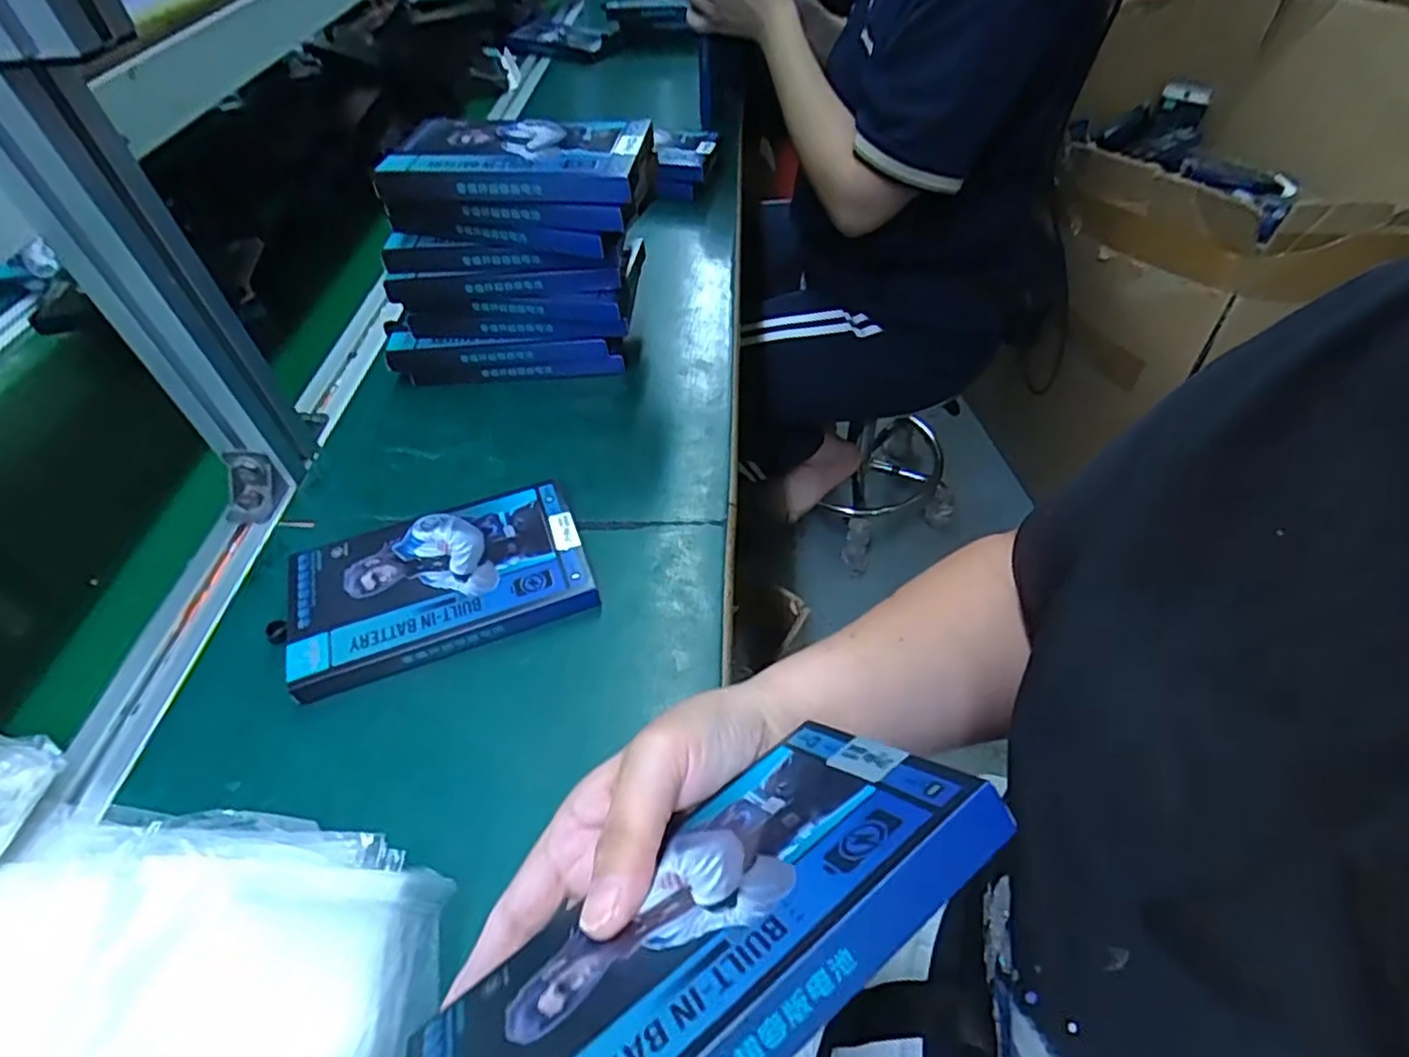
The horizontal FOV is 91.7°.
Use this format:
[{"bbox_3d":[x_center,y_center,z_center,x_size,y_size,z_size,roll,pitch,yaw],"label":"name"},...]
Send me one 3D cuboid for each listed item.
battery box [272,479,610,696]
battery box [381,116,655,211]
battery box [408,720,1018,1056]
[{"bbox_3d":[-0.155,0.031,0.401,0.164,0.020,0.099,-17,50,-10],"label":"battery box"},{"bbox_3d":[-0.123,-0.246,0.458,0.165,0.029,0.091,6,50,9],"label":"battery box"},{"bbox_3d":[-0.004,0.115,0.187,0.164,0.096,0.014,-31,96,-17],"label":"battery box"}]

